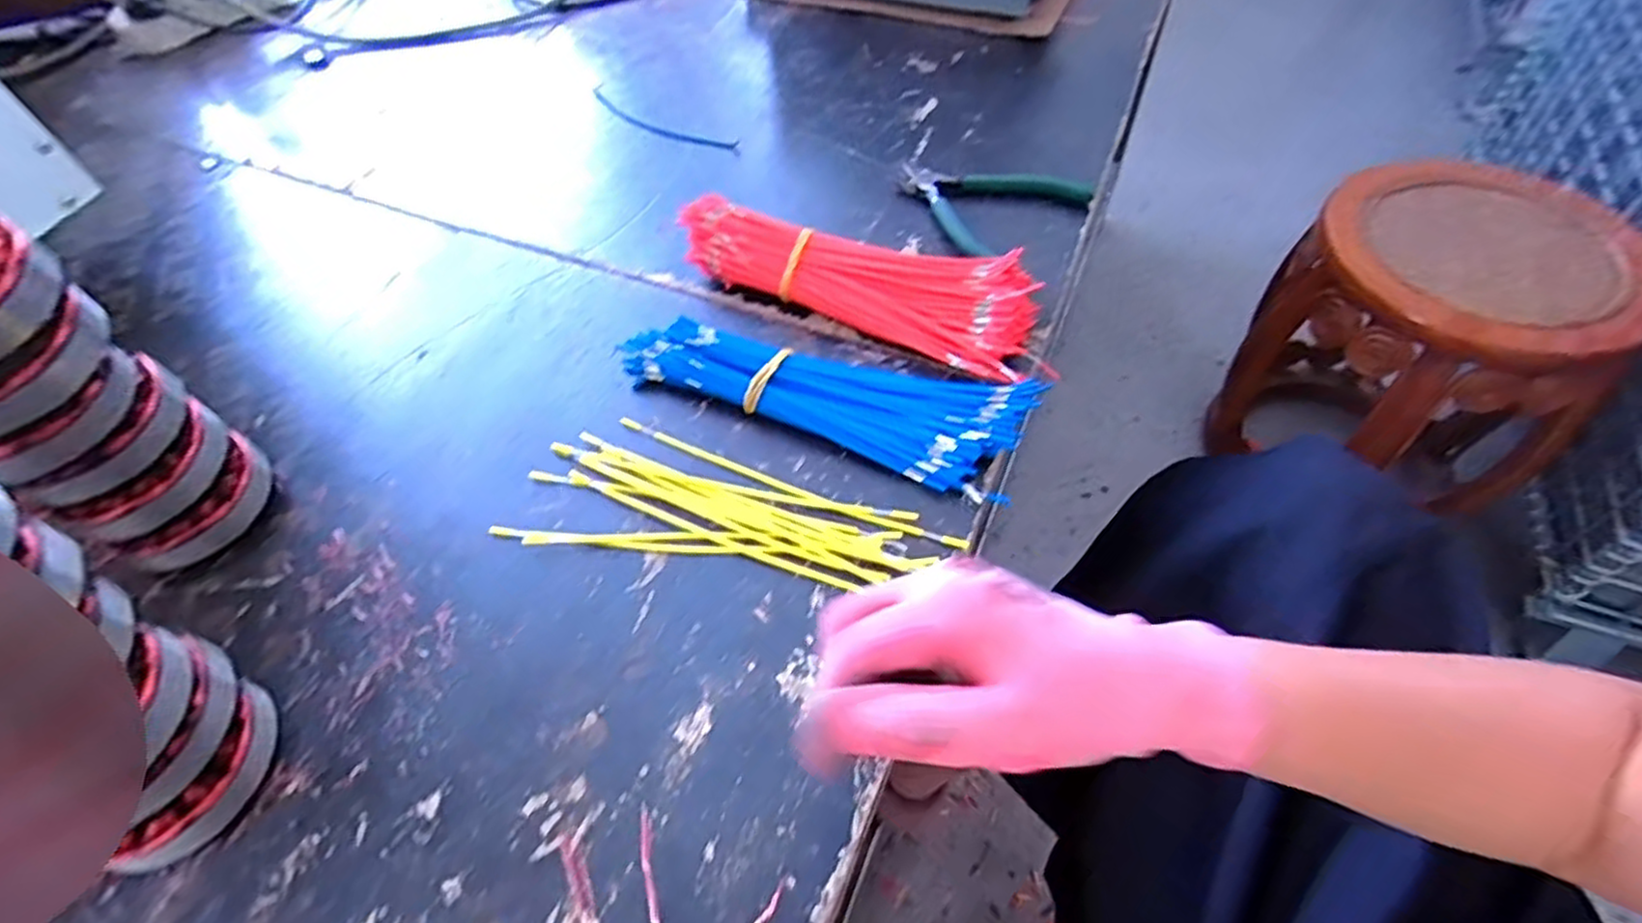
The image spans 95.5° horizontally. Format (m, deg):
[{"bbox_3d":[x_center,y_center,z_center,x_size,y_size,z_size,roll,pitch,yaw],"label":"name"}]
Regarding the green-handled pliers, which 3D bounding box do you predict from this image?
[{"bbox_3d":[0.122,-0.212,0.585,0.122,0.022,0.127,-36,62,-21],"label":"green-handled pliers"}]

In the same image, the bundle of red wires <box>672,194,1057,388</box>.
[{"bbox_3d":[0.027,-0.133,0.522,0.254,0.045,0.091,24,60,17],"label":"bundle of red wires"}]

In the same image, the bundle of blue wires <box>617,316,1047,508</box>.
[{"bbox_3d":[0.000,-0.048,0.474,0.254,0.024,0.081,19,58,14],"label":"bundle of blue wires"}]

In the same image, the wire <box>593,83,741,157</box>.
[{"bbox_3d":[-0.150,-0.312,0.690,0.176,0.009,0.030,29,61,20],"label":"wire"}]

